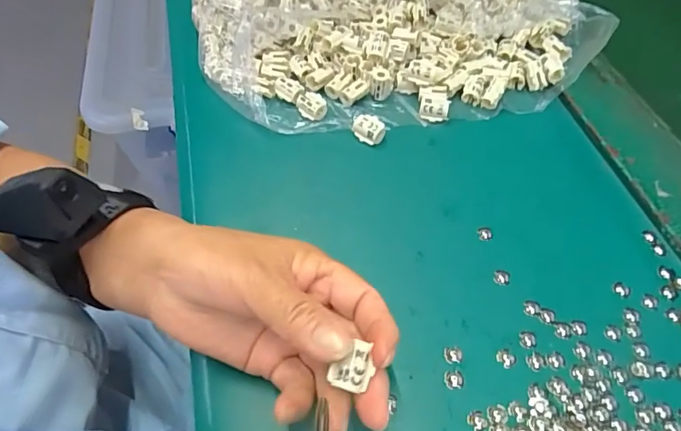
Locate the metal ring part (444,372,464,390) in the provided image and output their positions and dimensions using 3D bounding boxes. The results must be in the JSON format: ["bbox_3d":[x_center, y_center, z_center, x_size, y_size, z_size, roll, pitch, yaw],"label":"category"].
[{"bbox_3d":[0.062,0.089,0.262,0.011,0.004,0.010,-1,55,2],"label":"metal ring part"}]

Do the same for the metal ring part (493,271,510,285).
[{"bbox_3d":[0.100,0.038,0.298,0.010,0.004,0.010,8,56,8],"label":"metal ring part"}]

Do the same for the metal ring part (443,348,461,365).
[{"bbox_3d":[0.063,0.079,0.271,0.010,0.004,0.010,-1,55,2],"label":"metal ring part"}]

